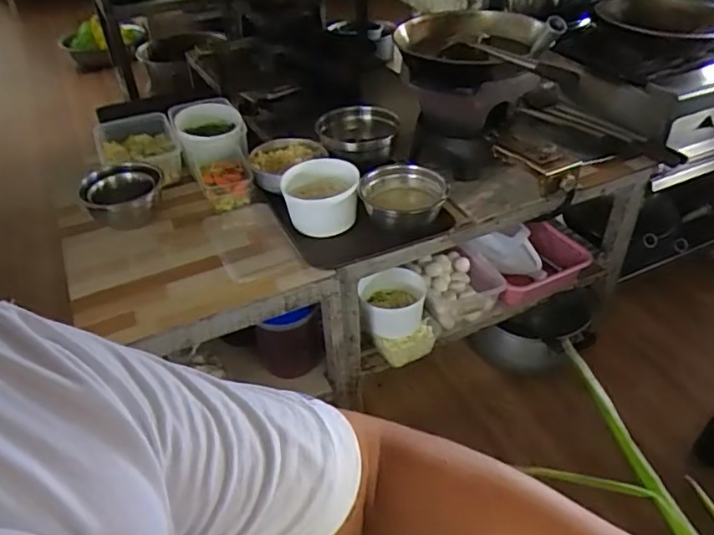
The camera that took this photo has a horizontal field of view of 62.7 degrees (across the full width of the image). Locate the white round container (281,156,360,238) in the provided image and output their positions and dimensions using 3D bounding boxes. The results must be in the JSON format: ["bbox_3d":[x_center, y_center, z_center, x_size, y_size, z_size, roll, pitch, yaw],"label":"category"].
[{"bbox_3d":[-0.081,-0.159,1.312,0.170,0.099,0.148,-4,39,-1],"label":"white round container"}]

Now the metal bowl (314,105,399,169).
[{"bbox_3d":[0.003,-0.321,1.453,0.193,0.082,0.198,-2,39,2],"label":"metal bowl"}]

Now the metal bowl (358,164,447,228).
[{"bbox_3d":[0.099,-0.143,1.277,0.177,0.087,0.172,-2,39,2],"label":"metal bowl"}]

